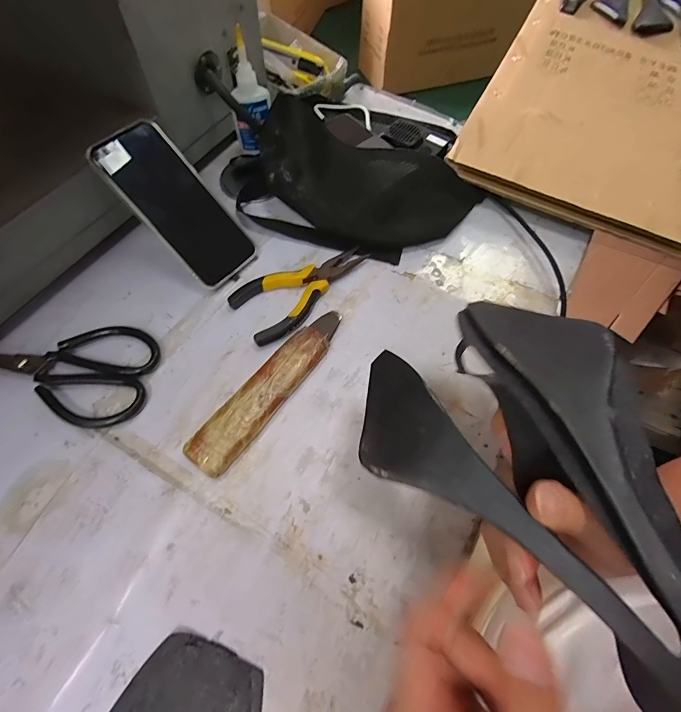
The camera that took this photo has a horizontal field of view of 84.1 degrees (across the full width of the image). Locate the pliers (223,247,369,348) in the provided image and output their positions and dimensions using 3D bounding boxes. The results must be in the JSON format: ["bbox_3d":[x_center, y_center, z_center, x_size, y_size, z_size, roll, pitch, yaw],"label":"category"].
[{"bbox_3d":[-0.035,-0.072,0.400,0.152,0.018,0.069,-32,70,-17],"label":"pliers"}]

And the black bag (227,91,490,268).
[{"bbox_3d":[0.006,-0.197,0.423,0.299,0.084,0.121,13,64,3],"label":"black bag"}]

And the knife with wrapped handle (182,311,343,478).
[{"bbox_3d":[-0.062,0.027,0.352,0.039,0.018,0.186,36,67,13],"label":"knife with wrapped handle"}]

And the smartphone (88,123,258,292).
[{"bbox_3d":[-0.161,-0.151,0.384,0.078,0.011,0.159,-49,112,-22],"label":"smartphone"}]

